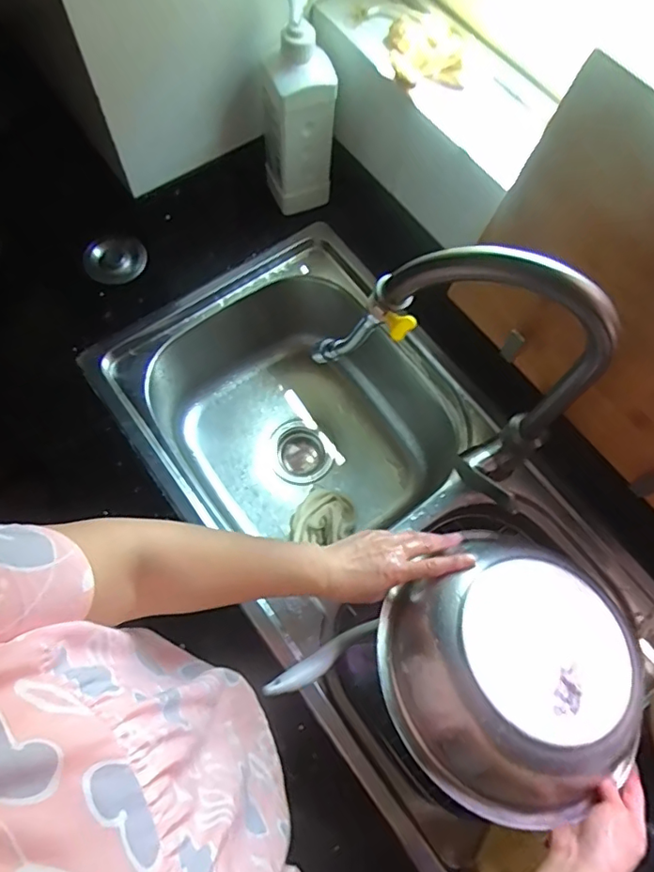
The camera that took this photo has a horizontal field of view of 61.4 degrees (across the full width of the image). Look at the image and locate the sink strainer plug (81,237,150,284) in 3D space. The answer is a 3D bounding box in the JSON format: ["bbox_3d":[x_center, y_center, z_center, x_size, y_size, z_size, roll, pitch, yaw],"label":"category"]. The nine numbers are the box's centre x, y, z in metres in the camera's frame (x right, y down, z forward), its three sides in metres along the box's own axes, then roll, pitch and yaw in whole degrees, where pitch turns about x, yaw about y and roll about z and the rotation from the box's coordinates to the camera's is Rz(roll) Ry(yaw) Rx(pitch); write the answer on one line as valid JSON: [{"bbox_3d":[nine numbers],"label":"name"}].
[{"bbox_3d":[-0.305,-0.254,0.793,0.088,0.016,0.070,3,69,-1],"label":"sink strainer plug"}]

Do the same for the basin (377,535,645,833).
[{"bbox_3d":[0.180,0.228,0.551,0.243,0.100,0.243,5,58,-9],"label":"basin"}]

